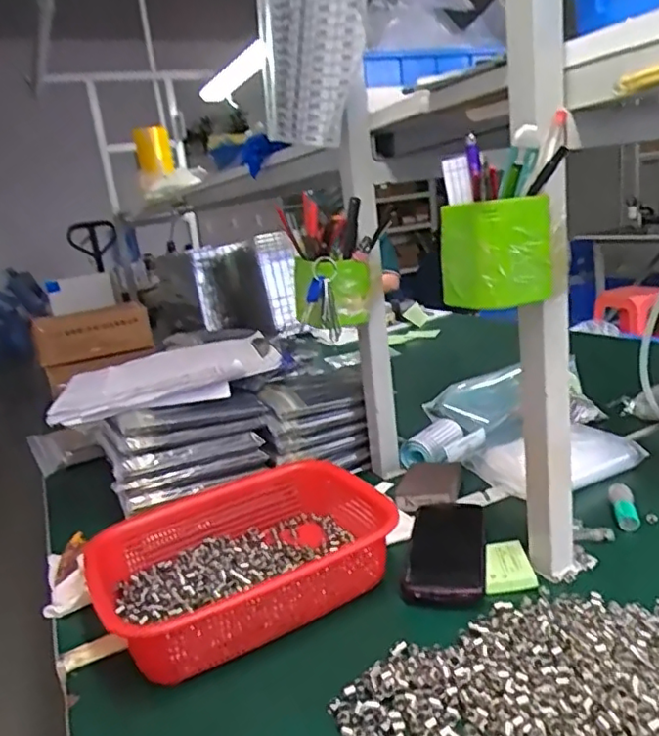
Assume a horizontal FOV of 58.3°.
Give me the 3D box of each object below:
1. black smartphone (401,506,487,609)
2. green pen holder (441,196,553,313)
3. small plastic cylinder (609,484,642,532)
[{"bbox_3d":[0.122,0.185,0.617,0.076,0.010,0.167,-3,15,16],"label":"black smartphone"},{"bbox_3d":[0.135,-0.092,0.476,0.072,0.078,0.061,-14,16,-24],"label":"green pen holder"},{"bbox_3d":[0.330,0.155,0.661,0.025,0.020,0.065,-2,15,19],"label":"small plastic cylinder"}]

